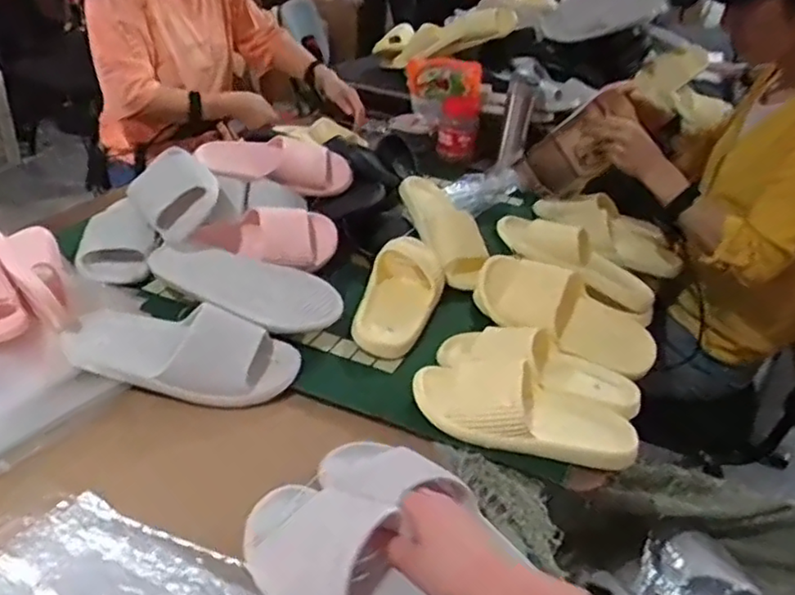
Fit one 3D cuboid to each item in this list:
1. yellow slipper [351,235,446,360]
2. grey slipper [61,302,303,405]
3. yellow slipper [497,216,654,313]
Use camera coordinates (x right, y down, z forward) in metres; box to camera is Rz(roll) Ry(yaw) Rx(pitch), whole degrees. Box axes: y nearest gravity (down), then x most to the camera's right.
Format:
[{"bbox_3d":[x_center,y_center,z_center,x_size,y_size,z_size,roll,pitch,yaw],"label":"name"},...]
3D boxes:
[{"bbox_3d":[0.006,-0.007,0.919,0.106,0.082,0.228,10,33,6],"label":"yellow slipper"},{"bbox_3d":[-0.264,0.063,0.781,0.281,0.056,0.107,6,33,0],"label":"grey slipper"},{"bbox_3d":[0.277,-0.054,0.982,0.261,0.066,0.094,29,35,0],"label":"yellow slipper"}]

